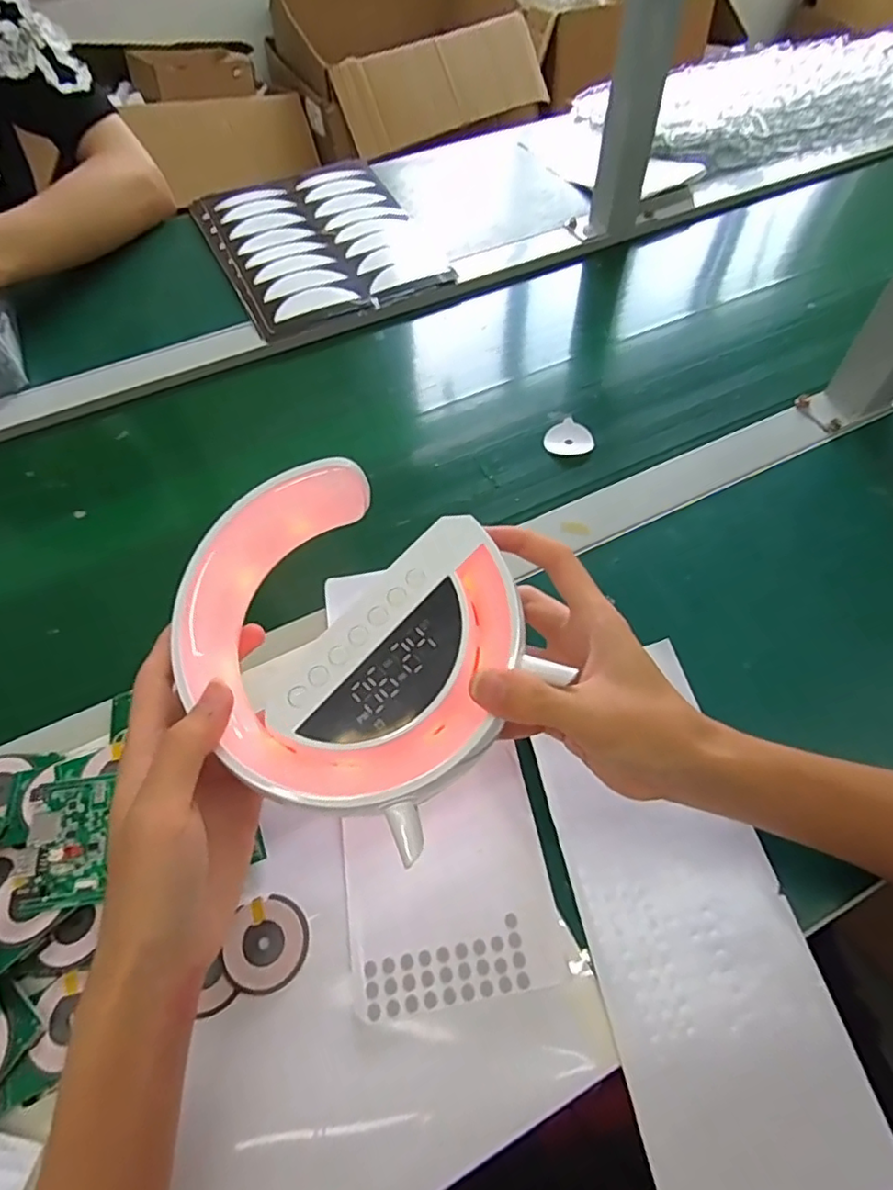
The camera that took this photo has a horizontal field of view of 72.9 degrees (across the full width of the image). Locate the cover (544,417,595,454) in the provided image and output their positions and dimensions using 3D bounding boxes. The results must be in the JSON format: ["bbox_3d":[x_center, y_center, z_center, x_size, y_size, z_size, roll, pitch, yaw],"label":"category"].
[{"bbox_3d":[0.102,-0.132,0.509,0.039,0.009,0.034,-15,61,-9],"label":"cover"}]

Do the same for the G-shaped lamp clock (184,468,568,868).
[{"bbox_3d":[-0.043,0.025,0.276,0.156,0.065,0.145,41,80,10],"label":"G-shaped lamp clock"}]

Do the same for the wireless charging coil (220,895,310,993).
[{"bbox_3d":[-0.087,0.169,0.294,0.037,0.004,0.040,0,60,-1],"label":"wireless charging coil"}]

